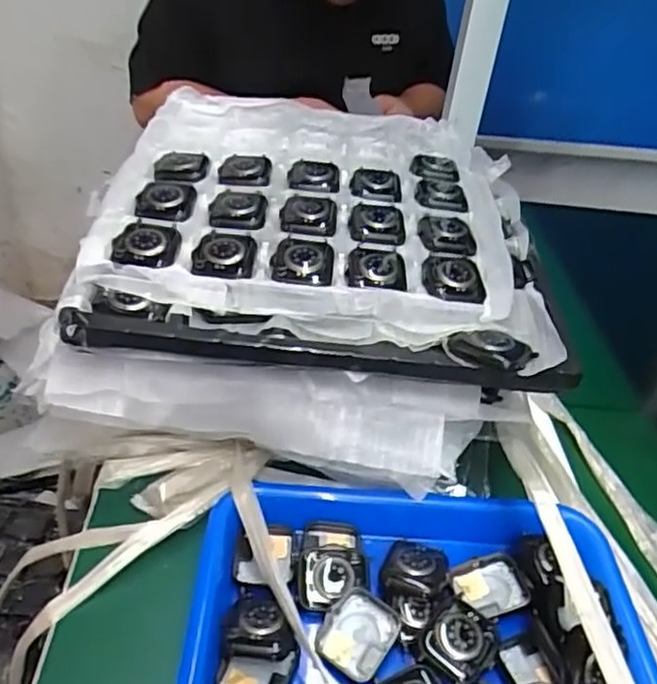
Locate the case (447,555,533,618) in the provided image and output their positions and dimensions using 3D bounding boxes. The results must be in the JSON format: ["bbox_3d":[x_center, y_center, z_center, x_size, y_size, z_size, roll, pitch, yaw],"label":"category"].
[{"bbox_3d":[0.097,0.149,0.397,0.048,0.016,0.035,-5,39,-15],"label":"case"}]

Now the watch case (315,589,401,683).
[{"bbox_3d":[0.016,0.163,0.366,0.037,0.010,0.040,28,62,16],"label":"watch case"}]

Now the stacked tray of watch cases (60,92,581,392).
[{"bbox_3d":[-0.004,-0.099,0.498,0.307,0.044,0.329,4,38,-4],"label":"stacked tray of watch cases"}]

